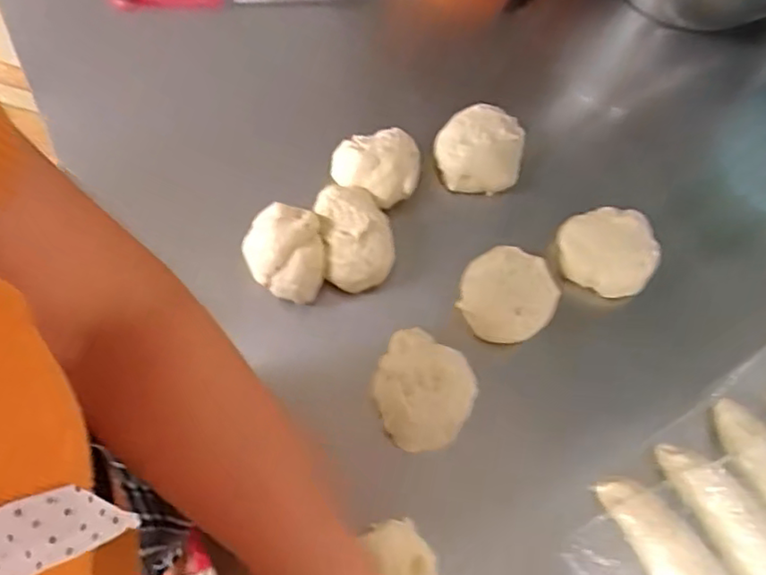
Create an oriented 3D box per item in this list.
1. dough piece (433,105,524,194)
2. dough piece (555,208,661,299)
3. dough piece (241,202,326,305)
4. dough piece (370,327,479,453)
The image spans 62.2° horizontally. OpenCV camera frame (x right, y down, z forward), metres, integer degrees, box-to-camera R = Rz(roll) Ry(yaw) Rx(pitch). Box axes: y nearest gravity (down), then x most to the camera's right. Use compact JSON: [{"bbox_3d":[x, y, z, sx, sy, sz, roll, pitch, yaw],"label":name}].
[{"bbox_3d":[0.088,-0.128,0.581,0.077,0.035,0.076,5,67,3],"label":"dough piece"},{"bbox_3d":[0.187,-0.030,0.536,0.078,0.031,0.065,7,67,4],"label":"dough piece"},{"bbox_3d":[-0.081,-0.028,0.526,0.066,0.037,0.079,-18,68,-7],"label":"dough piece"},{"bbox_3d":[0.030,0.073,0.483,0.074,0.022,0.089,-20,68,-8],"label":"dough piece"}]

